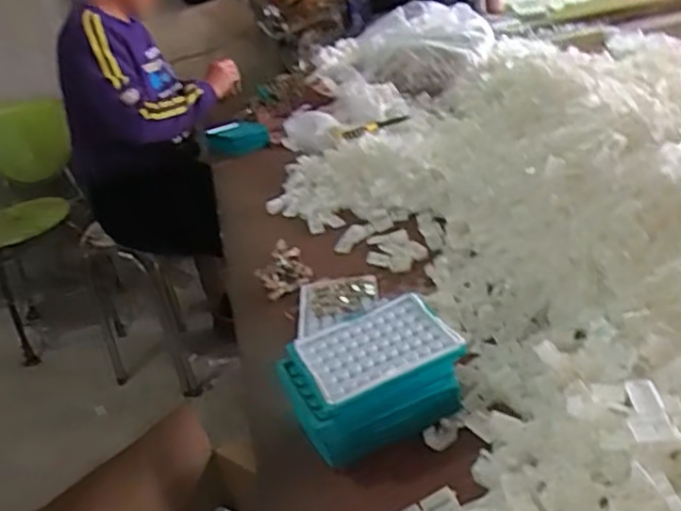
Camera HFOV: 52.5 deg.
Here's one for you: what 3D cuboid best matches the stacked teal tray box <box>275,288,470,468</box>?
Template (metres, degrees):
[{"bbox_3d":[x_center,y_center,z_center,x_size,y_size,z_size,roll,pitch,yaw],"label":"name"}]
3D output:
[{"bbox_3d":[0.027,0.111,0.611,0.141,0.086,0.093,-17,27,-14],"label":"stacked teal tray box"}]

